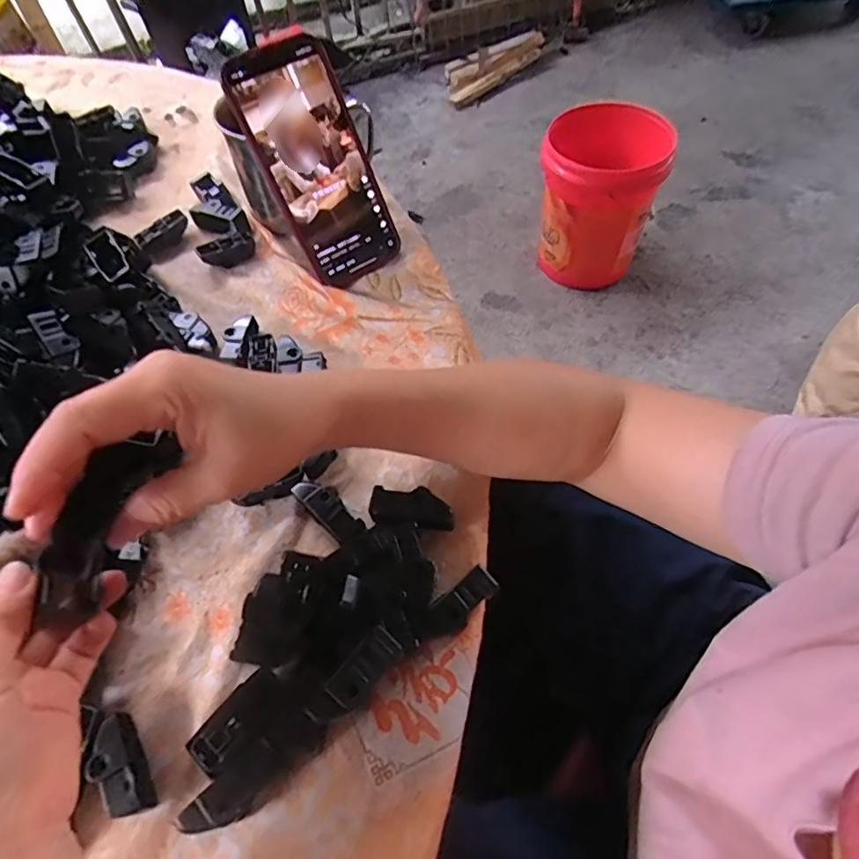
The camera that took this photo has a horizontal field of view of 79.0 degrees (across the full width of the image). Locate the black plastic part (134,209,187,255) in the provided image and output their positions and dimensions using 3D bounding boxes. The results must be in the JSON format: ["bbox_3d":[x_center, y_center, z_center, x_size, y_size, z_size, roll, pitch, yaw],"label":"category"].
[{"bbox_3d":[-0.224,-0.166,0.438,0.044,0.014,0.017,-37,66,-16],"label":"black plastic part"}]

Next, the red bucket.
[{"bbox_3d":[0.400,-0.562,1.250,0.267,0.381,0.313,11,62,9],"label":"red bucket"}]

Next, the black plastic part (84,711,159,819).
[{"bbox_3d":[-0.150,0.164,0.252,0.017,0.019,0.045,-32,64,-14],"label":"black plastic part"}]

